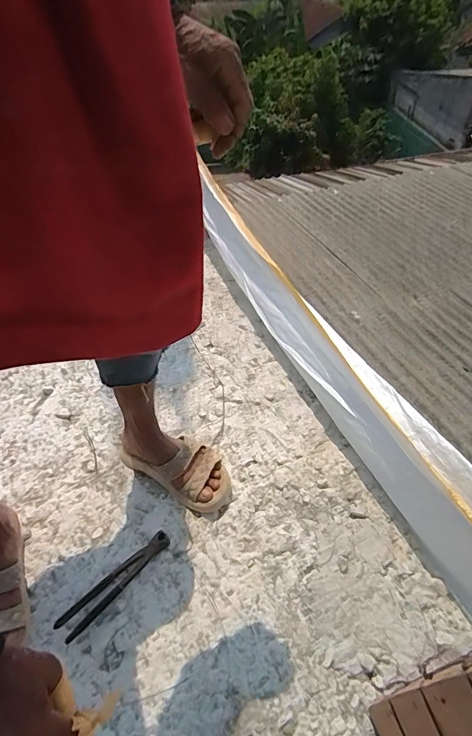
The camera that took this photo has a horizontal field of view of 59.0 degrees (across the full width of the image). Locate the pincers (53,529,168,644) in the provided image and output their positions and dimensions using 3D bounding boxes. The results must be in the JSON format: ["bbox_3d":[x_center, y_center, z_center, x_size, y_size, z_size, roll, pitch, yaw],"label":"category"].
[{"bbox_3d":[-0.211,0.372,0.731,0.216,0.029,0.042,-35,56,-29],"label":"pincers"}]

